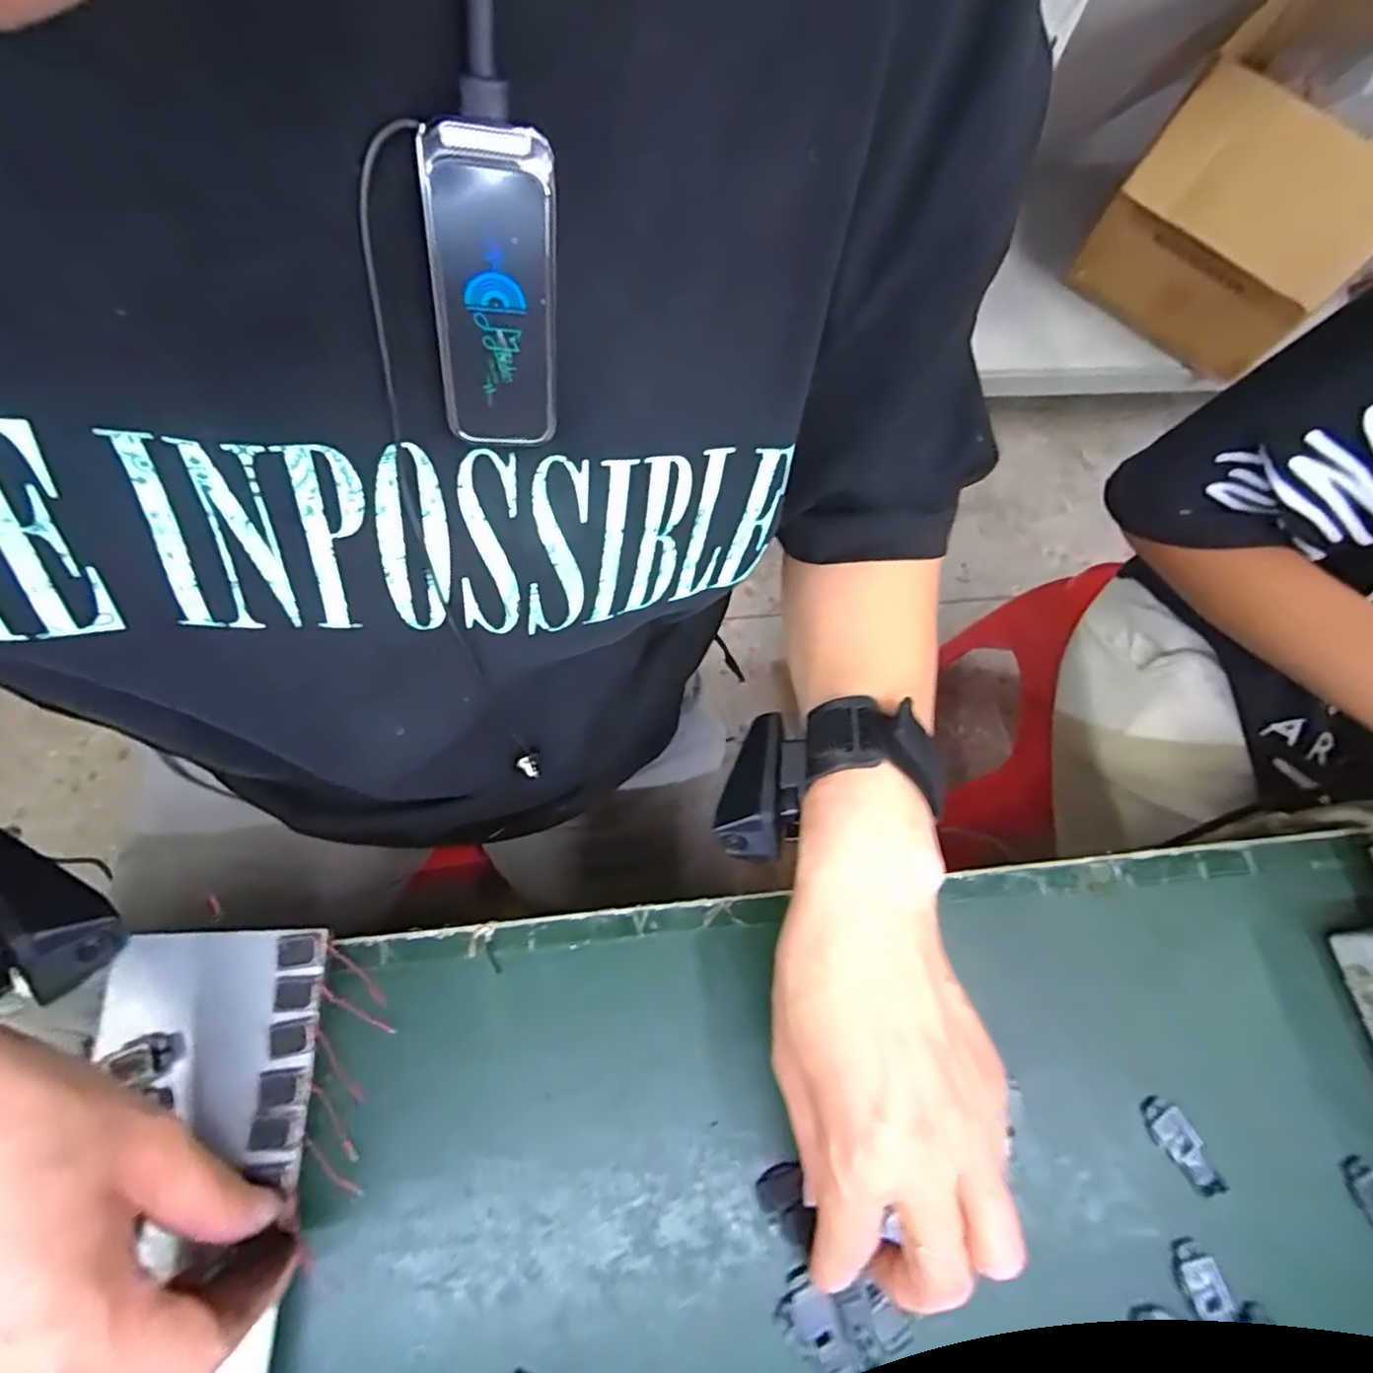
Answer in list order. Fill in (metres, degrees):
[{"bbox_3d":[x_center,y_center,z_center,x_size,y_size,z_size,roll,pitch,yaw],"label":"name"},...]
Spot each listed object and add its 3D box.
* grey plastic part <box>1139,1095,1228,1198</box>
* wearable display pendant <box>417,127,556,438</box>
[{"bbox_3d":[0.215,0.199,0.285,0.018,0.004,0.041,-25,75,-13],"label":"grey plastic part"},{"bbox_3d":[-0.045,-0.090,0.154,0.027,0.063,0.011,-5,45,-16],"label":"wearable display pendant"}]

